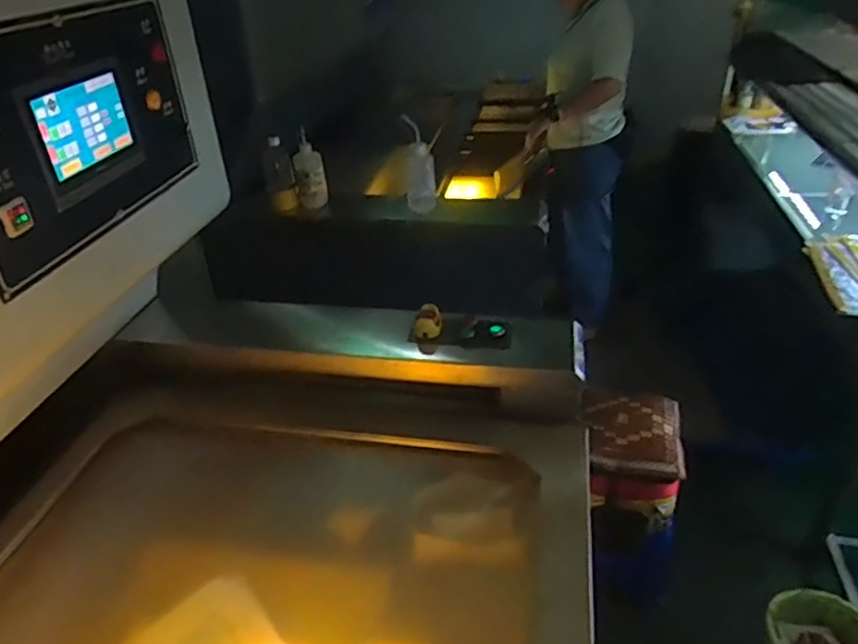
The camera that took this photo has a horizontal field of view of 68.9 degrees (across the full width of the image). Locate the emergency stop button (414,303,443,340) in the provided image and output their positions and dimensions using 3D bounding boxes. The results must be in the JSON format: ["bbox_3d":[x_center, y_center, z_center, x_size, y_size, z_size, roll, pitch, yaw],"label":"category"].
[{"bbox_3d":[-0.003,-0.002,1.170,0.054,0.055,0.038,-1,33,2],"label":"emergency stop button"}]

